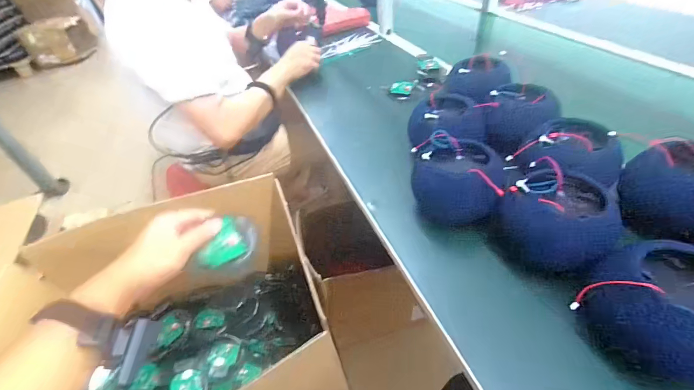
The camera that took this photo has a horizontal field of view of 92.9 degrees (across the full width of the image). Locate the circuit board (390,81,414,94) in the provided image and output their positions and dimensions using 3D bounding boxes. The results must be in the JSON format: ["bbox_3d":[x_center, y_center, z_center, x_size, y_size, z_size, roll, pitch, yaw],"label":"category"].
[{"bbox_3d":[0.139,-0.273,0.834,0.051,0.010,0.073,9,45,16],"label":"circuit board"}]

